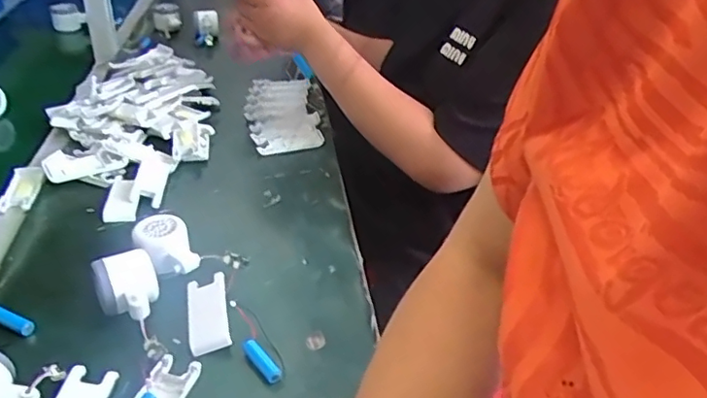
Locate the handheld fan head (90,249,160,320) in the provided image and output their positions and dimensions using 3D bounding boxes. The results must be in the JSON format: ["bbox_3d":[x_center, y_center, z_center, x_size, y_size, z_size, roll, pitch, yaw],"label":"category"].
[{"bbox_3d":[-0.228,0.090,0.609,0.054,0.045,0.078,-15,38,-31],"label":"handheld fan head"}]

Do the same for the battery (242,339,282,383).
[{"bbox_3d":[-0.084,0.149,0.560,0.014,0.013,0.051,-19,40,-35],"label":"battery"}]

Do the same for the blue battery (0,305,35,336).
[{"bbox_3d":[-0.346,0.121,0.603,0.054,0.012,0.014,18,33,18],"label":"blue battery"}]

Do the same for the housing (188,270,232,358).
[{"bbox_3d":[-0.147,0.114,0.607,0.039,0.013,0.096,-4,33,-16],"label":"housing"}]

